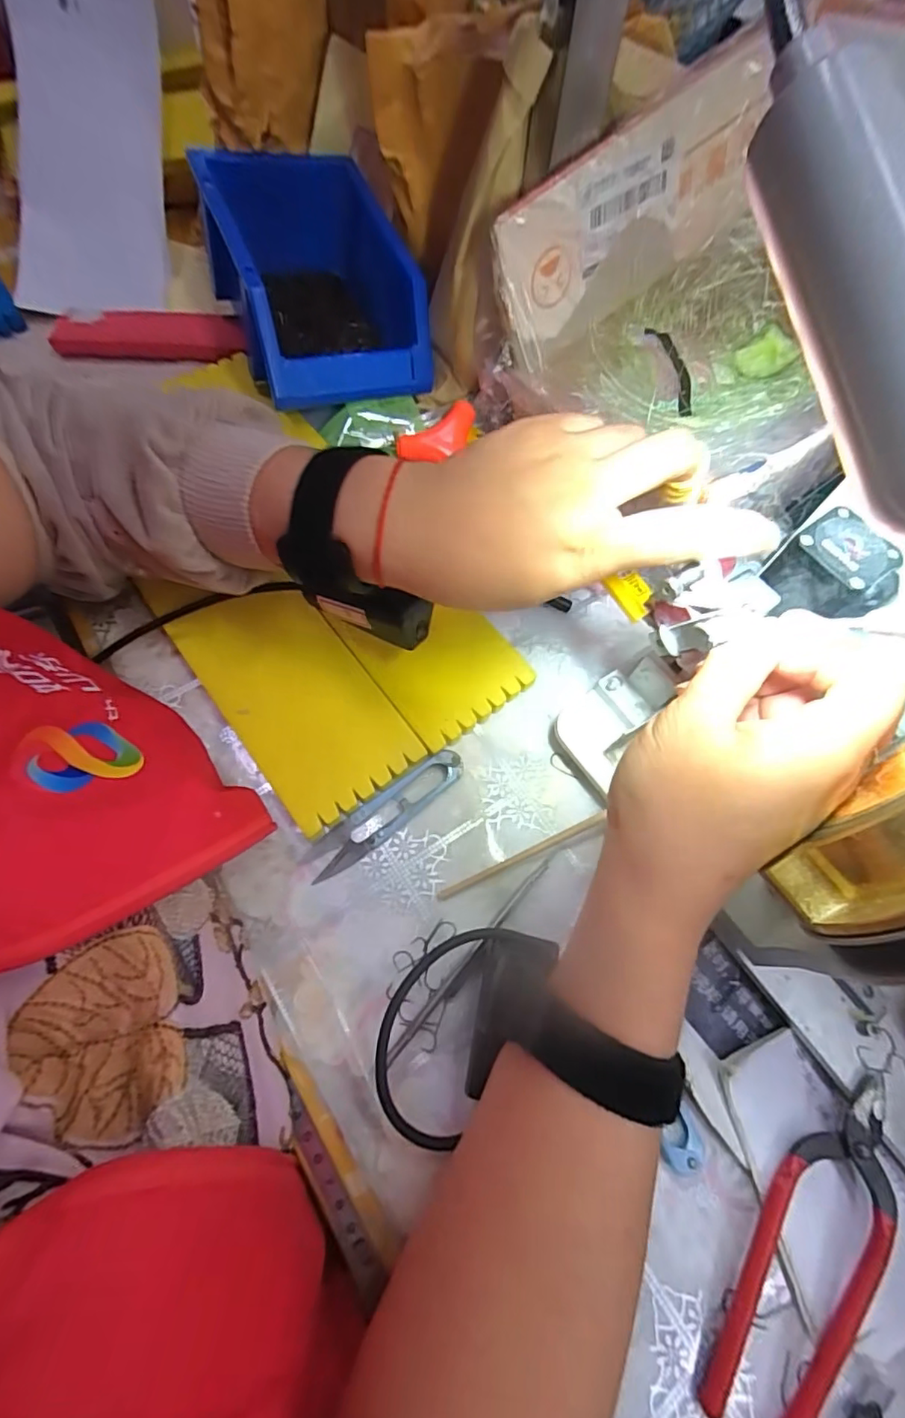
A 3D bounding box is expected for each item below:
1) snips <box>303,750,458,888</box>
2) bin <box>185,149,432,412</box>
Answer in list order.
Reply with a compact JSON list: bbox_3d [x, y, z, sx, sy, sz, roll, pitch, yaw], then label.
[{"bbox_3d":[-0.037,0.057,0.312,0.100,0.007,0.022,-35,72,-16],"label":"snips"},{"bbox_3d":[-0.100,-0.315,0.418,0.126,0.089,0.179,-21,69,-11],"label":"bin"}]

